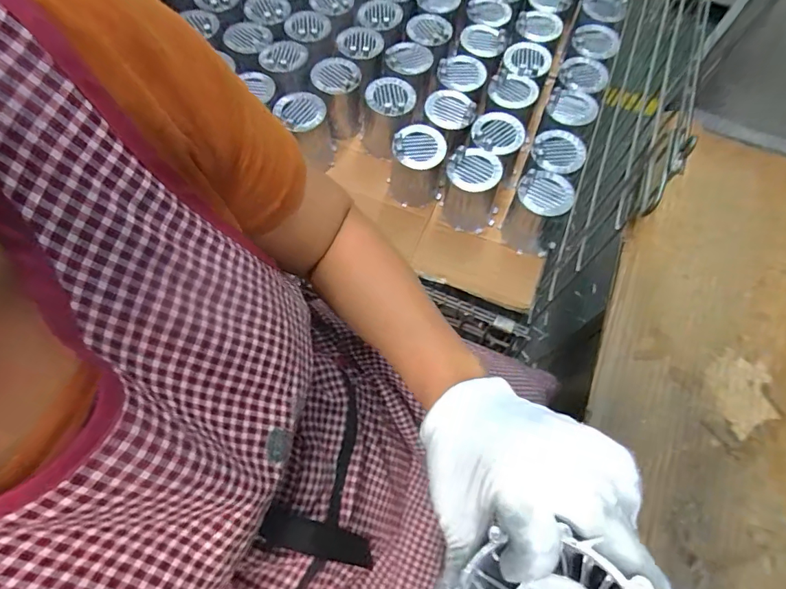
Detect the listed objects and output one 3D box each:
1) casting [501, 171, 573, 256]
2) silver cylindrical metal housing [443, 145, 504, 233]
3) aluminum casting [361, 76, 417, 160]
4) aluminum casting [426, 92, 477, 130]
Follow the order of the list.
[{"bbox_3d":[0.242,-0.133,0.742,0.099,0.117,0.091,29,69,11],"label":"casting"},{"bbox_3d":[0.131,-0.178,0.758,0.086,0.118,0.085,0,66,-1],"label":"silver cylindrical metal housing"},{"bbox_3d":[-0.007,-0.325,0.829,0.091,0.127,0.084,6,66,1],"label":"aluminum casting"},{"bbox_3d":[0.101,-0.325,0.776,0.086,0.022,0.070,15,67,5],"label":"aluminum casting"}]

